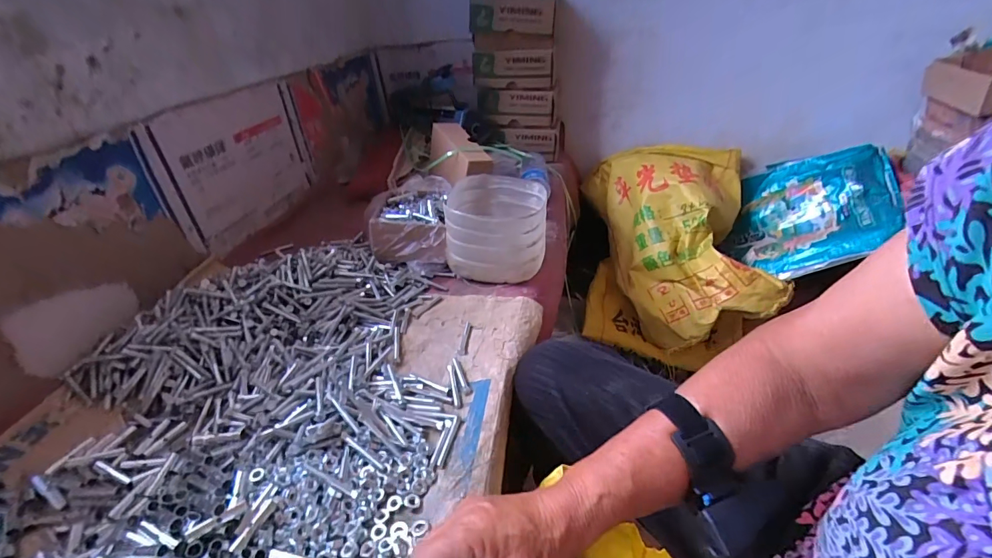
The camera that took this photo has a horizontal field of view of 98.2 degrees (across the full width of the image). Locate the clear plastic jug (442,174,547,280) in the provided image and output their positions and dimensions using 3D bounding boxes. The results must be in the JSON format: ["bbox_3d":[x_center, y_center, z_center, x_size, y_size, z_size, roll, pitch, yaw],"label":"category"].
[{"bbox_3d":[0.000,-0.077,0.685,0.155,0.121,0.153,-2,34,6],"label":"clear plastic jug"}]

